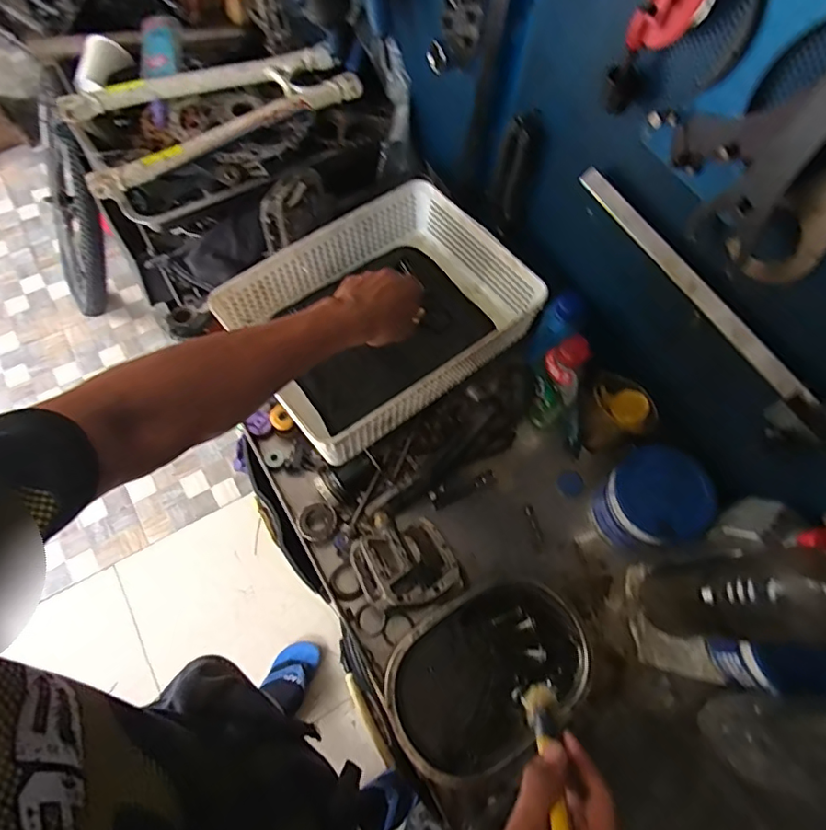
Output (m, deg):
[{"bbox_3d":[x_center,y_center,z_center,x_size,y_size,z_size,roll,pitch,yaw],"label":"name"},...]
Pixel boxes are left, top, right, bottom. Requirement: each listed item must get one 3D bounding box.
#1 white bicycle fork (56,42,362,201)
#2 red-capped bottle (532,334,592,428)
[{"bbox_3d":[-0.278,-0.431,0.721,0.379,0.037,0.171,-29,70,-16],"label":"white bicycle fork"},{"bbox_3d":[0.174,-0.038,0.640,0.051,0.166,0.050,1,65,-3],"label":"red-capped bottle"}]

